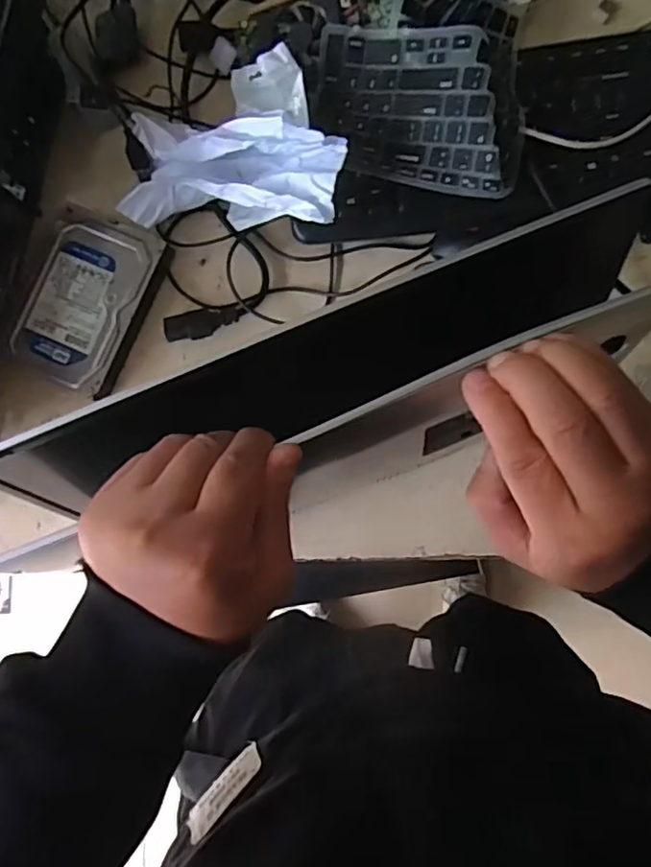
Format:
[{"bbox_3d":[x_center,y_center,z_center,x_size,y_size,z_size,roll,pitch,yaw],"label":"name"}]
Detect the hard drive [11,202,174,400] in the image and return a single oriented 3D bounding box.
[{"bbox_3d":[-0.197,-0.110,0.511,0.090,0.025,0.140,21,87,5],"label":"hard drive"}]

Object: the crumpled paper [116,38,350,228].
[{"bbox_3d":[-0.070,-0.226,0.475,0.172,0.076,0.127,7,86,4],"label":"crumpled paper"}]

